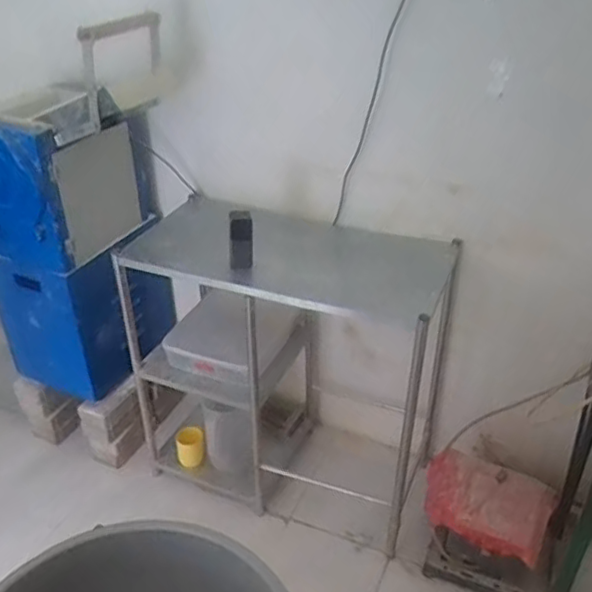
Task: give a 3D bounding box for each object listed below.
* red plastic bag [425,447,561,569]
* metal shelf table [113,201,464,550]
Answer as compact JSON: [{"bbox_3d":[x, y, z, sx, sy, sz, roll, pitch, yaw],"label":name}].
[{"bbox_3d":[0.484,0.525,1.620,0.316,0.135,0.171,18,37,26],"label":"red plastic bag"},{"bbox_3d":[-0.046,0.168,1.798,0.869,0.811,0.478,12,35,18],"label":"metal shelf table"}]

